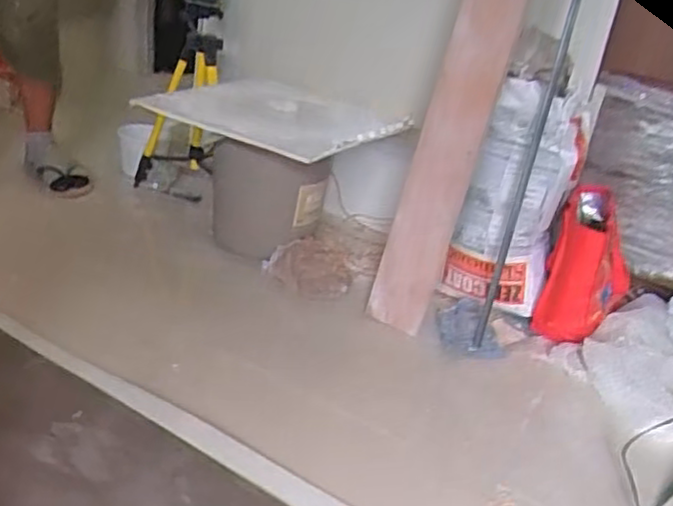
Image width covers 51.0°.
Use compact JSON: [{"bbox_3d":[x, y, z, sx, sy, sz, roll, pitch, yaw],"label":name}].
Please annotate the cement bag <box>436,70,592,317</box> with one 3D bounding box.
[{"bbox_3d":[0.361,-0.099,1.422,0.188,0.466,0.152,21,29,19],"label":"cement bag"}]

